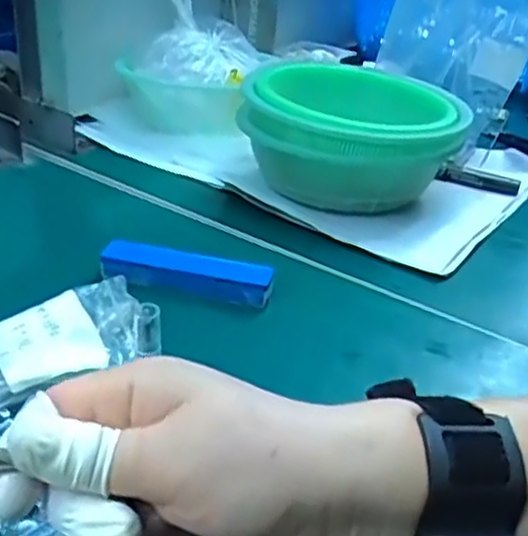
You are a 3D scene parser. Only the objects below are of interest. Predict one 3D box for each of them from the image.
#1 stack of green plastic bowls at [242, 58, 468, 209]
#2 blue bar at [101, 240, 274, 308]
[{"bbox_3d":[0.077,-0.107,0.596,0.179,0.096,0.150,14,31,18],"label":"stack of green plastic bowls"},{"bbox_3d":[-0.050,0.004,0.455,0.110,0.022,0.023,11,30,11],"label":"blue bar"}]

